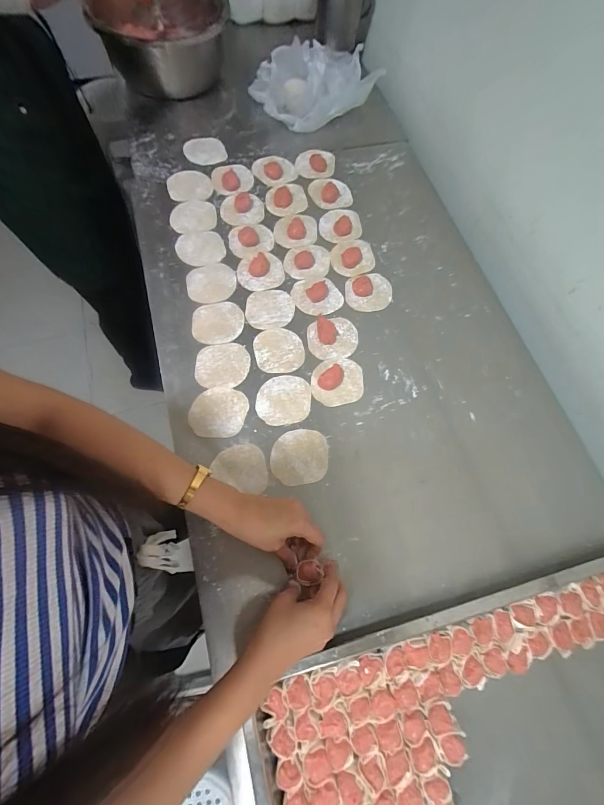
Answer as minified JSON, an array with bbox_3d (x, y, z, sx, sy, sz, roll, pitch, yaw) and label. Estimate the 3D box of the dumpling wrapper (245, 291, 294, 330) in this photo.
[{"bbox_3d":[-0.056,-0.163,0.616,0.082,0.004,0.077,-4,70,-4],"label":"dumpling wrapper"}]

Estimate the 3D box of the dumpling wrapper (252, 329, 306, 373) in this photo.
[{"bbox_3d":[-0.038,-0.087,0.588,0.080,0.004,0.080,1,70,-2],"label":"dumpling wrapper"}]

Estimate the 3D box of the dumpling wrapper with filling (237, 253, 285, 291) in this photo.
[{"bbox_3d":[-0.075,-0.239,0.637,0.082,0.014,0.072,-8,71,-6],"label":"dumpling wrapper with filling"}]

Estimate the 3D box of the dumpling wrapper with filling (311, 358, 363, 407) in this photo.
[{"bbox_3d":[0.057,-0.037,0.562,0.083,0.020,0.079,-5,70,-5],"label":"dumpling wrapper with filling"}]

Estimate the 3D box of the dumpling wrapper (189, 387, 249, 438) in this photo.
[{"bbox_3d":[-0.128,0.014,0.540,0.084,0.004,0.078,1,70,-2],"label":"dumpling wrapper"}]

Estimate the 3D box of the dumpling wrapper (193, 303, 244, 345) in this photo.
[{"bbox_3d":[-0.143,-0.135,0.600,0.085,0.005,0.078,1,70,-2],"label":"dumpling wrapper"}]

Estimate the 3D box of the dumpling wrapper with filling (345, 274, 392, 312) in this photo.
[{"bbox_3d":[0.121,-0.201,0.639,0.083,0.009,0.075,-11,71,-7],"label":"dumpling wrapper with filling"}]

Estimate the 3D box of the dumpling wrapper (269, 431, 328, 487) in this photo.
[{"bbox_3d":[-0.004,0.080,0.522,0.082,0.004,0.079,1,70,-2],"label":"dumpling wrapper"}]

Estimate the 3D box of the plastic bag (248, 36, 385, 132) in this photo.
[{"bbox_3d":[0.028,-0.700,0.773,0.243,0.136,0.141,-15,71,-8],"label":"plastic bag"}]

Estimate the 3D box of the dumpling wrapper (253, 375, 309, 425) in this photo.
[{"bbox_3d":[-0.029,-0.004,0.554,0.084,0.004,0.079,1,70,-2],"label":"dumpling wrapper"}]

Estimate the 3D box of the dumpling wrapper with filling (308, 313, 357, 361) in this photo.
[{"bbox_3d":[0.052,-0.110,0.601,0.083,0.007,0.081,1,70,-3],"label":"dumpling wrapper with filling"}]

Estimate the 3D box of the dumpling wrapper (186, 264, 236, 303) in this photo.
[{"bbox_3d":[-0.161,-0.212,0.626,0.083,0.004,0.083,-6,70,-5],"label":"dumpling wrapper"}]

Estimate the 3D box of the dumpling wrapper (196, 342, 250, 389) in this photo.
[{"bbox_3d":[-0.128,-0.060,0.572,0.084,0.004,0.079,-2,70,-3],"label":"dumpling wrapper"}]

